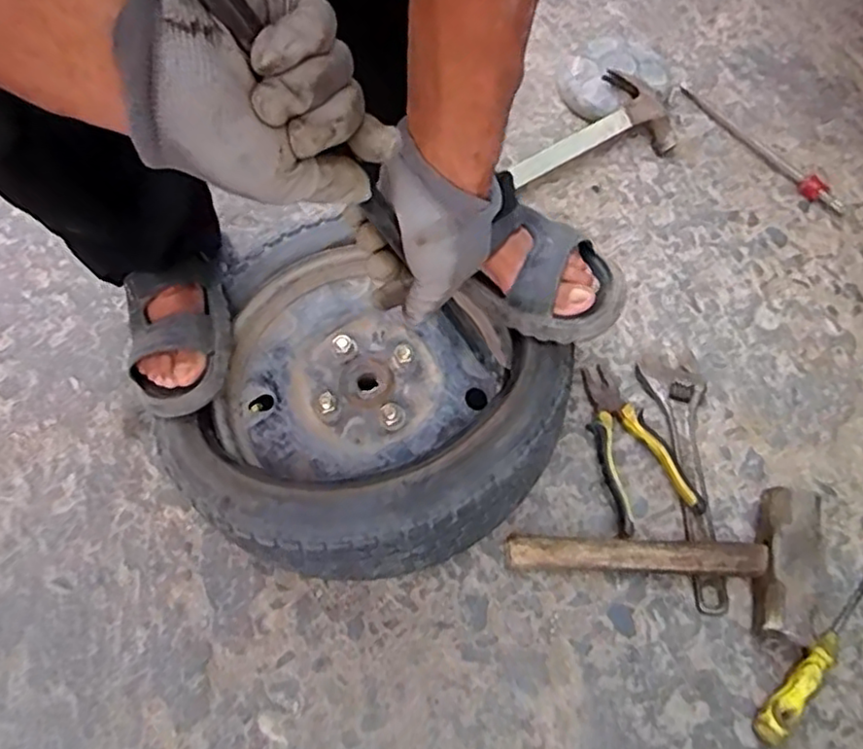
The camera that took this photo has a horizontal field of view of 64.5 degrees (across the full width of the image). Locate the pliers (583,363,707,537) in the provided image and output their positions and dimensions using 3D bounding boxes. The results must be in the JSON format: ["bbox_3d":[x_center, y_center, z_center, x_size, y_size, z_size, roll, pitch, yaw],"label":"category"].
[{"bbox_3d":[0.211,0.071,0.728,0.084,0.029,0.181,-16,65,-5],"label":"pliers"}]

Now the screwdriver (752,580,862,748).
[{"bbox_3d":[0.364,0.257,0.639,0.023,0.031,0.200,41,73,19],"label":"screwdriver"}]

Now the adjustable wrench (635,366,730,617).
[{"bbox_3d":[0.276,0.111,0.712,0.061,0.016,0.256,-7,65,-1],"label":"adjustable wrench"}]

